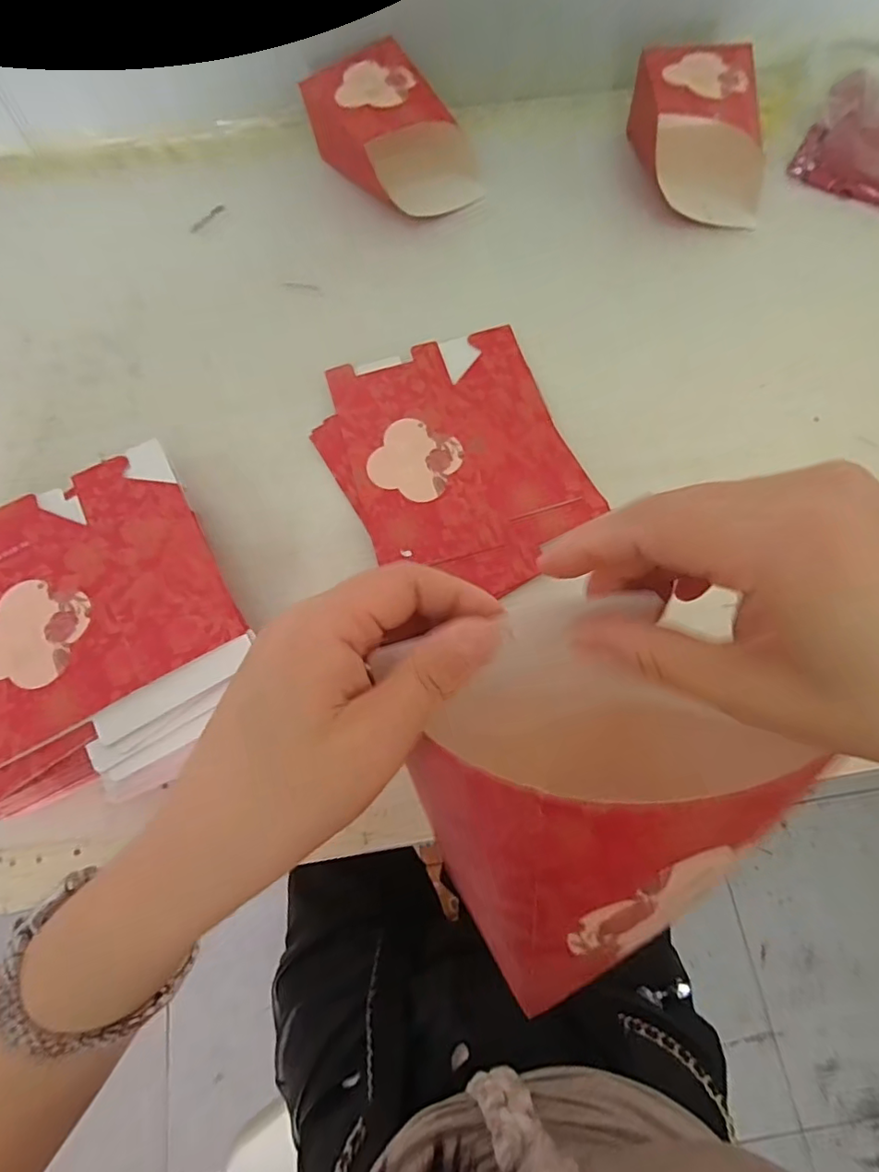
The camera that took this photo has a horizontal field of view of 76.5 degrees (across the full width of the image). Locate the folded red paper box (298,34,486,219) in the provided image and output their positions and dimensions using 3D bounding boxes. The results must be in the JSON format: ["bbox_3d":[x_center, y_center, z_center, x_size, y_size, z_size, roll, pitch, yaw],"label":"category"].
[{"bbox_3d":[-0.043,-0.417,0.523,0.108,0.089,0.136,-33,72,-9],"label":"folded red paper box"}]

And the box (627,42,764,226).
[{"bbox_3d":[0.242,-0.419,0.519,0.120,0.088,0.130,5,71,4],"label":"box"}]

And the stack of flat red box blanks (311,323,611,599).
[{"bbox_3d":[0.012,-0.099,0.437,0.177,0.009,0.218,-22,71,-6],"label":"stack of flat red box blanks"}]

